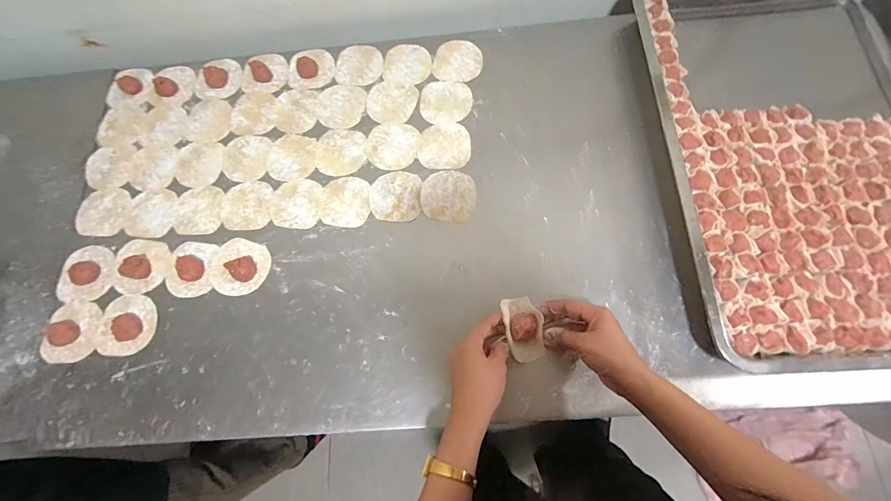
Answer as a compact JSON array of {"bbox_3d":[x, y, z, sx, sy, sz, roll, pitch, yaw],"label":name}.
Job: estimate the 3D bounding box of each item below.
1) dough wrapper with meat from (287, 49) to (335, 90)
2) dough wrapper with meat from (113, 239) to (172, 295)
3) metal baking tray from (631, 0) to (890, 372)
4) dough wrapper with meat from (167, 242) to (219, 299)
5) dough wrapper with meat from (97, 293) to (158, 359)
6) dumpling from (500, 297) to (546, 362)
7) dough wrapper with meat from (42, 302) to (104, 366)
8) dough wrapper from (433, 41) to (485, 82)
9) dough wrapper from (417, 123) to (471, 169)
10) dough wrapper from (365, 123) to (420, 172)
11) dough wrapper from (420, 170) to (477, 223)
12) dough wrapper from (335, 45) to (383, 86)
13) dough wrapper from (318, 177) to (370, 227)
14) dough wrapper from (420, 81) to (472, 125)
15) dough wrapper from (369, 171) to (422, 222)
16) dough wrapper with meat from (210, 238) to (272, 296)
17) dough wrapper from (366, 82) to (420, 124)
[{"bbox_3d":[-0.224,-0.302,0.626,0.076,0.012,0.070,-2,72,4],"label":"dough wrapper with meat"},{"bbox_3d":[-0.438,0.020,0.532,0.083,0.018,0.077,-1,72,2],"label":"dough wrapper with meat"},{"bbox_3d":[0.488,-0.158,0.515,0.397,0.063,0.613,-4,72,4],"label":"metal baking tray"},{"bbox_3d":[-0.360,0.025,0.532,0.062,0.010,0.079,-3,72,4],"label":"dough wrapper with meat"},{"bbox_3d":[-0.433,0.101,0.511,0.071,0.012,0.080,1,72,5],"label":"dough wrapper with meat"},{"bbox_3d":[0.097,0.097,0.470,0.044,0.027,0.077,-9,72,-1],"label":"dumpling"},{"bbox_3d":[-0.512,0.110,0.513,0.076,0.013,0.081,-3,72,4],"label":"dough wrapper with meat"},{"bbox_3d":[0.021,-0.310,0.615,0.079,0.004,0.079,-1,72,4],"label":"dough wrapper"},{"bbox_3d":[-0.002,-0.158,0.572,0.077,0.004,0.074,-1,75,3],"label":"dough wrapper"},{"bbox_3d":[-0.083,-0.161,0.578,0.078,0.004,0.078,-1,72,4],"label":"dough wrapper"},{"bbox_3d":[0.004,-0.081,0.545,0.078,0.007,0.074,-1,72,4],"label":"dough wrapper"},{"bbox_3d":[-0.144,-0.308,0.627,0.078,0.005,0.074,-1,72,4],"label":"dough wrapper"},{"bbox_3d":[-0.146,-0.071,0.554,0.075,0.004,0.076,-1,72,4],"label":"dough wrapper"},{"bbox_3d":[0.001,-0.234,0.595,0.081,0.004,0.076,-1,72,4],"label":"dough wrapper"},{"bbox_3d":[-0.073,-0.080,0.552,0.074,0.004,0.075,-1,72,4],"label":"dough wrapper"},{"bbox_3d":[-0.291,0.019,0.523,0.084,0.024,0.078,-1,72,4],"label":"dough wrapper with meat"},{"bbox_3d":[-0.085,-0.236,0.601,0.081,0.004,0.076,-1,72,4],"label":"dough wrapper"}]

